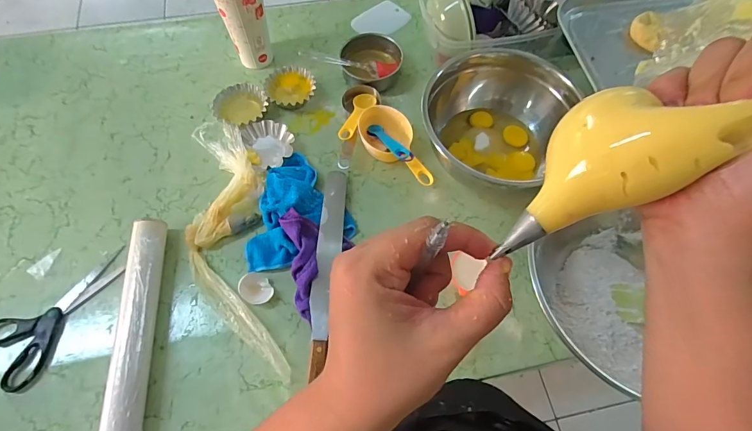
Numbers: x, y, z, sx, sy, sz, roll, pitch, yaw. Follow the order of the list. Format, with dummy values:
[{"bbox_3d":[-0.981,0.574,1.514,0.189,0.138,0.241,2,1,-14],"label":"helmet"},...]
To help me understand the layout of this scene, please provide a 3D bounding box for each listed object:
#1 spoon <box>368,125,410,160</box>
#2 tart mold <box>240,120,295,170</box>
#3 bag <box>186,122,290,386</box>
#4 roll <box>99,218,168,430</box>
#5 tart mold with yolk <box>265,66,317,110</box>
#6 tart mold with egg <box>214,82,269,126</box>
[{"bbox_3d":[0.019,-0.125,0.643,0.024,0.018,0.111,-25,43,-13],"label":"spoon"},{"bbox_3d":[-0.180,-0.124,0.667,0.079,0.028,0.086,-27,68,-14],"label":"tart mold"},{"bbox_3d":[-0.224,0.027,0.581,0.122,0.050,0.392,-10,65,-6],"label":"bag"},{"bbox_3d":[-0.321,0.150,0.524,0.043,0.045,0.302,-5,65,-4],"label":"roll"},{"bbox_3d":[-0.155,-0.231,0.718,0.087,0.027,0.090,1,65,-1],"label":"tart mold with yolk"},{"bbox_3d":[-0.238,-0.190,0.697,0.091,0.034,0.090,1,65,-1],"label":"tart mold with egg"}]

